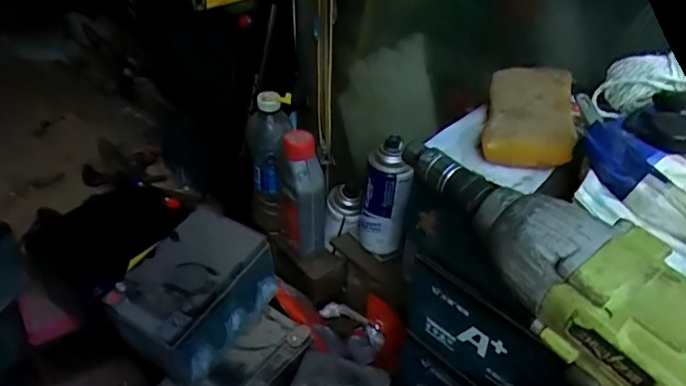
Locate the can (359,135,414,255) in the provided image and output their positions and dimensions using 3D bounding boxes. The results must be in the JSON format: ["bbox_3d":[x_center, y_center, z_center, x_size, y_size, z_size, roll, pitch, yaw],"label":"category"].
[{"bbox_3d":[0.053,0.004,0.741,0.056,0.155,0.064,-10,39,-13],"label":"can"}]

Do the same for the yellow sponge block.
[{"bbox_3d":[0.132,-0.058,0.401,0.056,0.029,0.094,10,39,12],"label":"yellow sponge block"}]

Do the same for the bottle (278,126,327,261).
[{"bbox_3d":[-0.058,0.005,0.807,0.068,0.184,0.060,0,38,-1],"label":"bottle"}]

